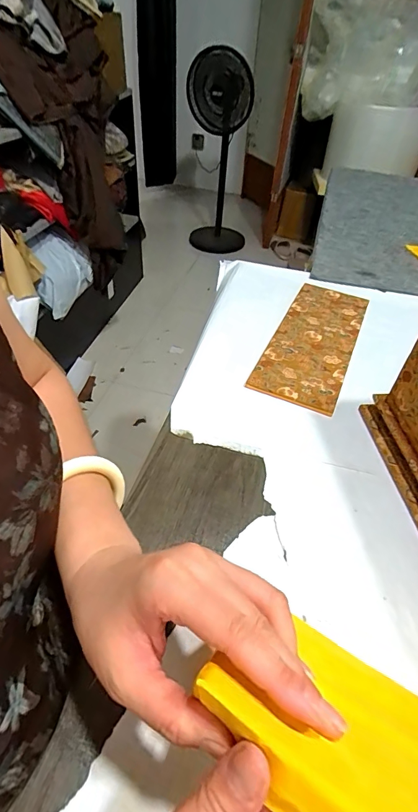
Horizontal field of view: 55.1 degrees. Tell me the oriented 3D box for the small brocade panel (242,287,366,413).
[{"bbox_3d":[0.148,-0.097,0.554,0.104,0.005,0.271,19,47,16],"label":"small brocade panel"}]

